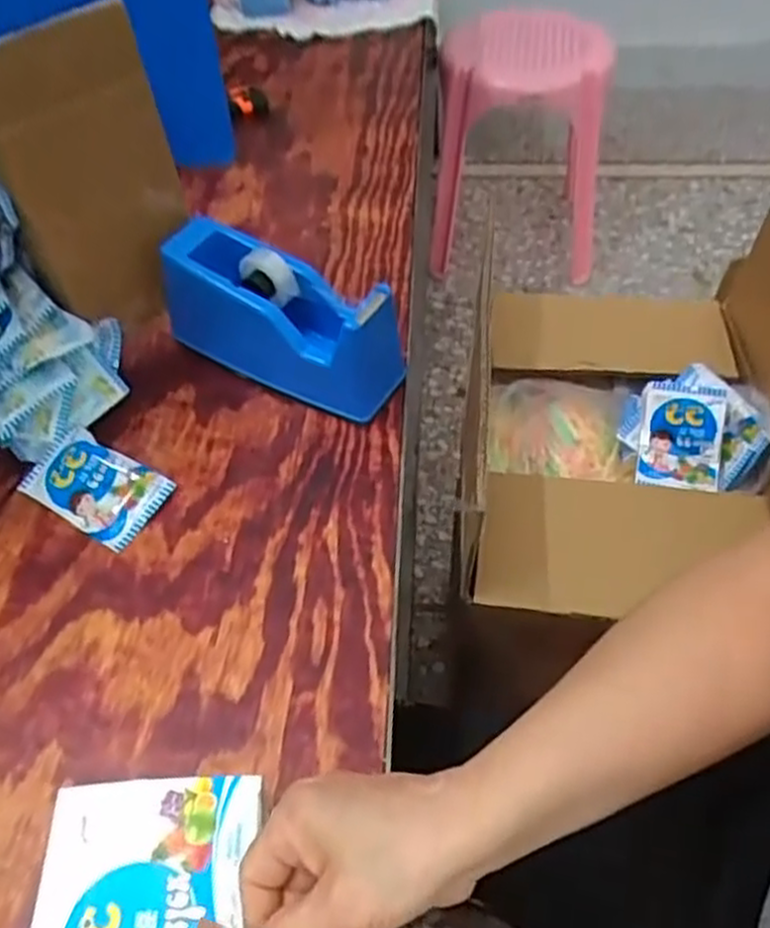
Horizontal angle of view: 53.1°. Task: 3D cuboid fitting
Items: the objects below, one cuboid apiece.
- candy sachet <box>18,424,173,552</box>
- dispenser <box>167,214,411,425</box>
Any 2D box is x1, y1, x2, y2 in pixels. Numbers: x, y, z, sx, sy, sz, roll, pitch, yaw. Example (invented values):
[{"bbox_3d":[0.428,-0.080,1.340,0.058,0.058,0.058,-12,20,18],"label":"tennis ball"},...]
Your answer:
[{"bbox_3d":[-0.221,0.015,0.585,0.103,0.020,0.063,23,56,20],"label":"candy sachet"},{"bbox_3d":[-0.089,-0.122,0.648,0.213,0.099,0.076,28,58,23],"label":"dispenser"}]

